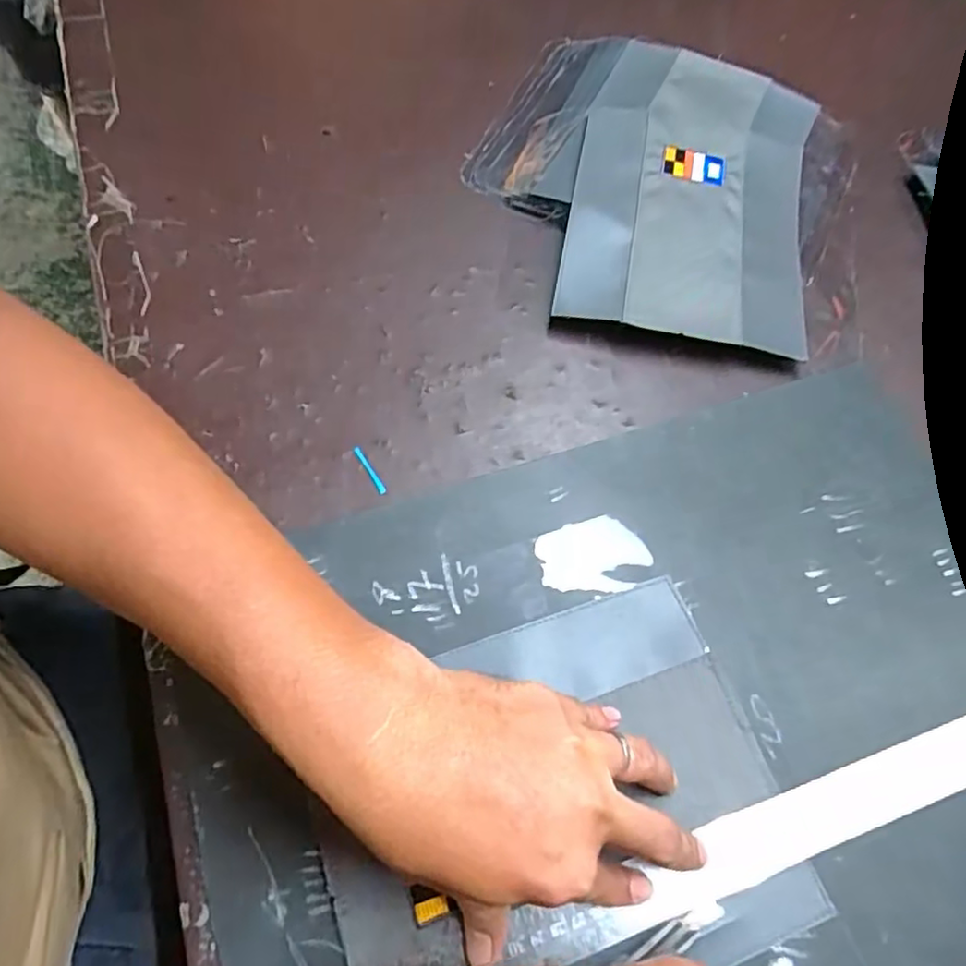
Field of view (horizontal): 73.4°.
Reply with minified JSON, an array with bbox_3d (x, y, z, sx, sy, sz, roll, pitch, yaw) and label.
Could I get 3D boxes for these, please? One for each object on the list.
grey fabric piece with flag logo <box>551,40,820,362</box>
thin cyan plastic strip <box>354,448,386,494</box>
[{"bbox_3d":[0.162,-0.231,0.504,0.173,0.028,0.307,14,63,3],"label":"grey fabric piece with flag logo"},{"bbox_3d":[-0.069,-0.008,0.397,0.005,0.004,0.036,-28,68,-16],"label":"thin cyan plastic strip"}]

